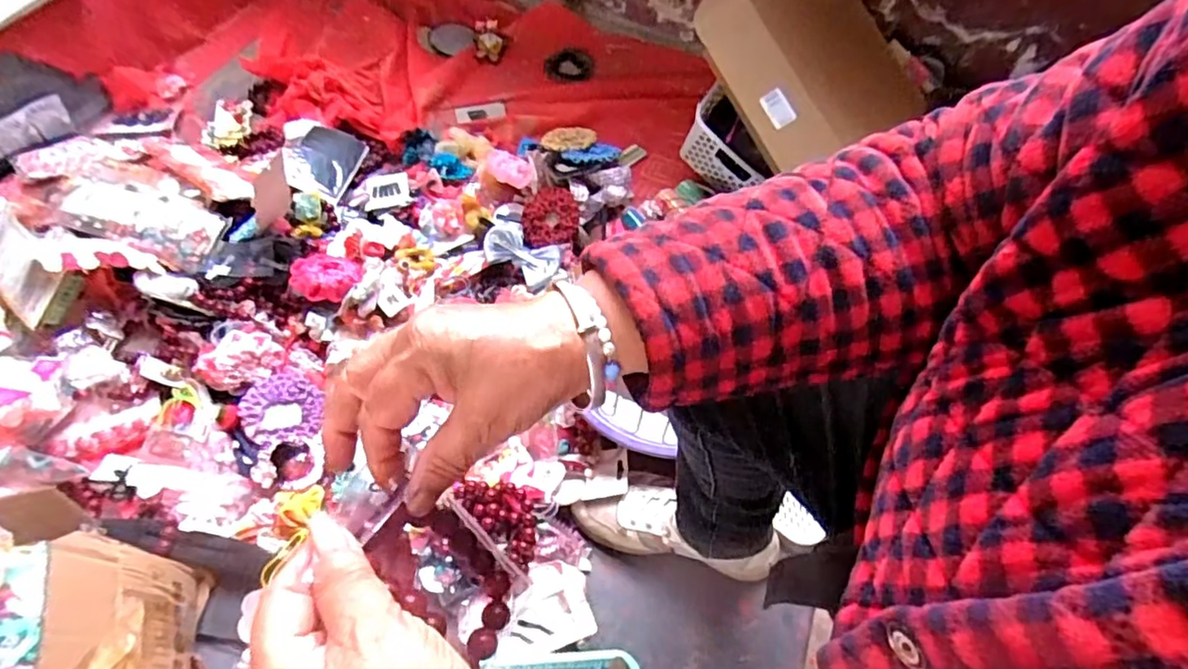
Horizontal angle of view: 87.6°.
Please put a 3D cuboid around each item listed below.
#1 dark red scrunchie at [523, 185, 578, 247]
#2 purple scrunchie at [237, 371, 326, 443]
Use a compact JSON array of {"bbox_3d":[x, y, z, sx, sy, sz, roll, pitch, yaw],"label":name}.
[{"bbox_3d":[-0.066,-0.180,0.963,0.091,0.024,0.091,-7,81,23],"label":"dark red scrunchie"},{"bbox_3d":[-0.402,0.096,0.800,0.096,0.025,0.089,2,59,-3],"label":"purple scrunchie"}]

